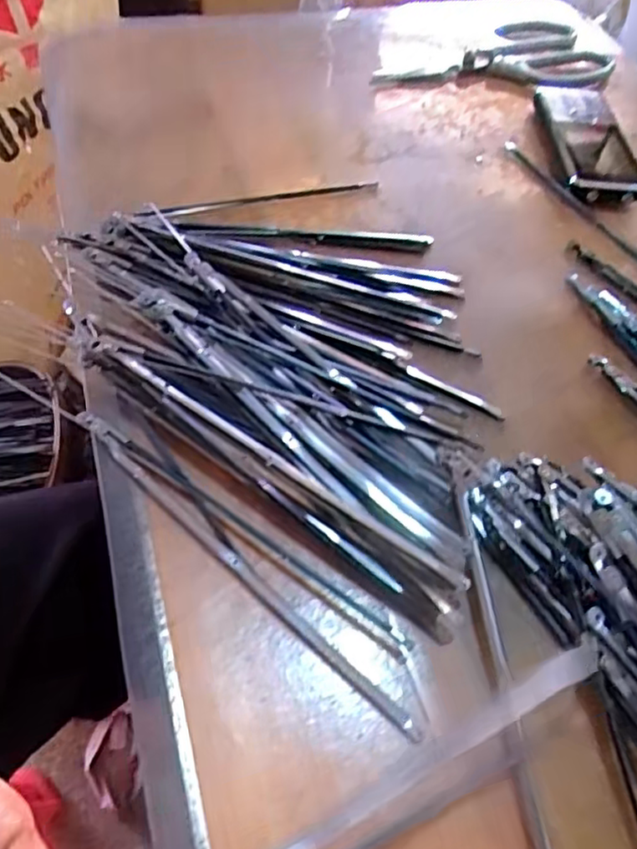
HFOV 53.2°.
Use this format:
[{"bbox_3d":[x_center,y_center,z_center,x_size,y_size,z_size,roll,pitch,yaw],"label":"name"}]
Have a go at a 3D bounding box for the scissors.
[{"bbox_3d":[0.136,-0.307,0.525,0.193,0.015,0.088,-4,54,-8],"label":"scissors"}]

